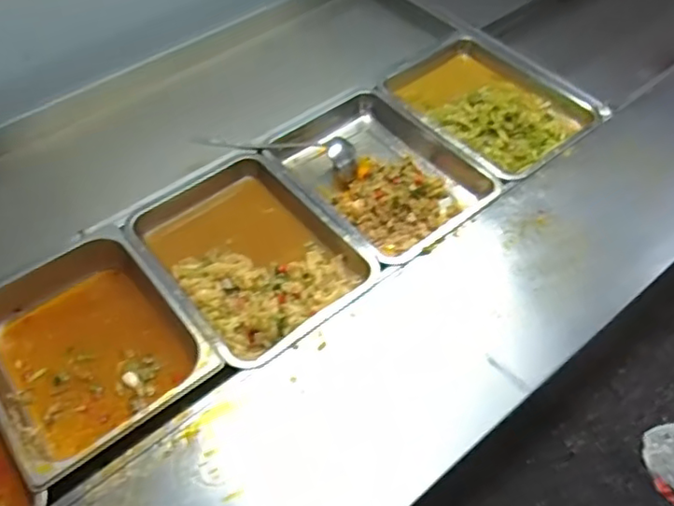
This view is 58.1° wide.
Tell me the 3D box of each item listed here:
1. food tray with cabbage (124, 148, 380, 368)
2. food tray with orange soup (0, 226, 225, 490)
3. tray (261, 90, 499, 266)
[{"bbox_3d":[-0.134,0.005,0.935,0.250,0.084,0.345,-34,58,-23],"label":"food tray with cabbage"},{"bbox_3d":[-0.342,0.128,0.840,0.248,0.090,0.311,-33,58,-22],"label":"food tray with orange soup"},{"bbox_3d":[0.060,-0.138,1.019,0.246,0.065,0.360,-34,58,-23],"label":"tray"}]

